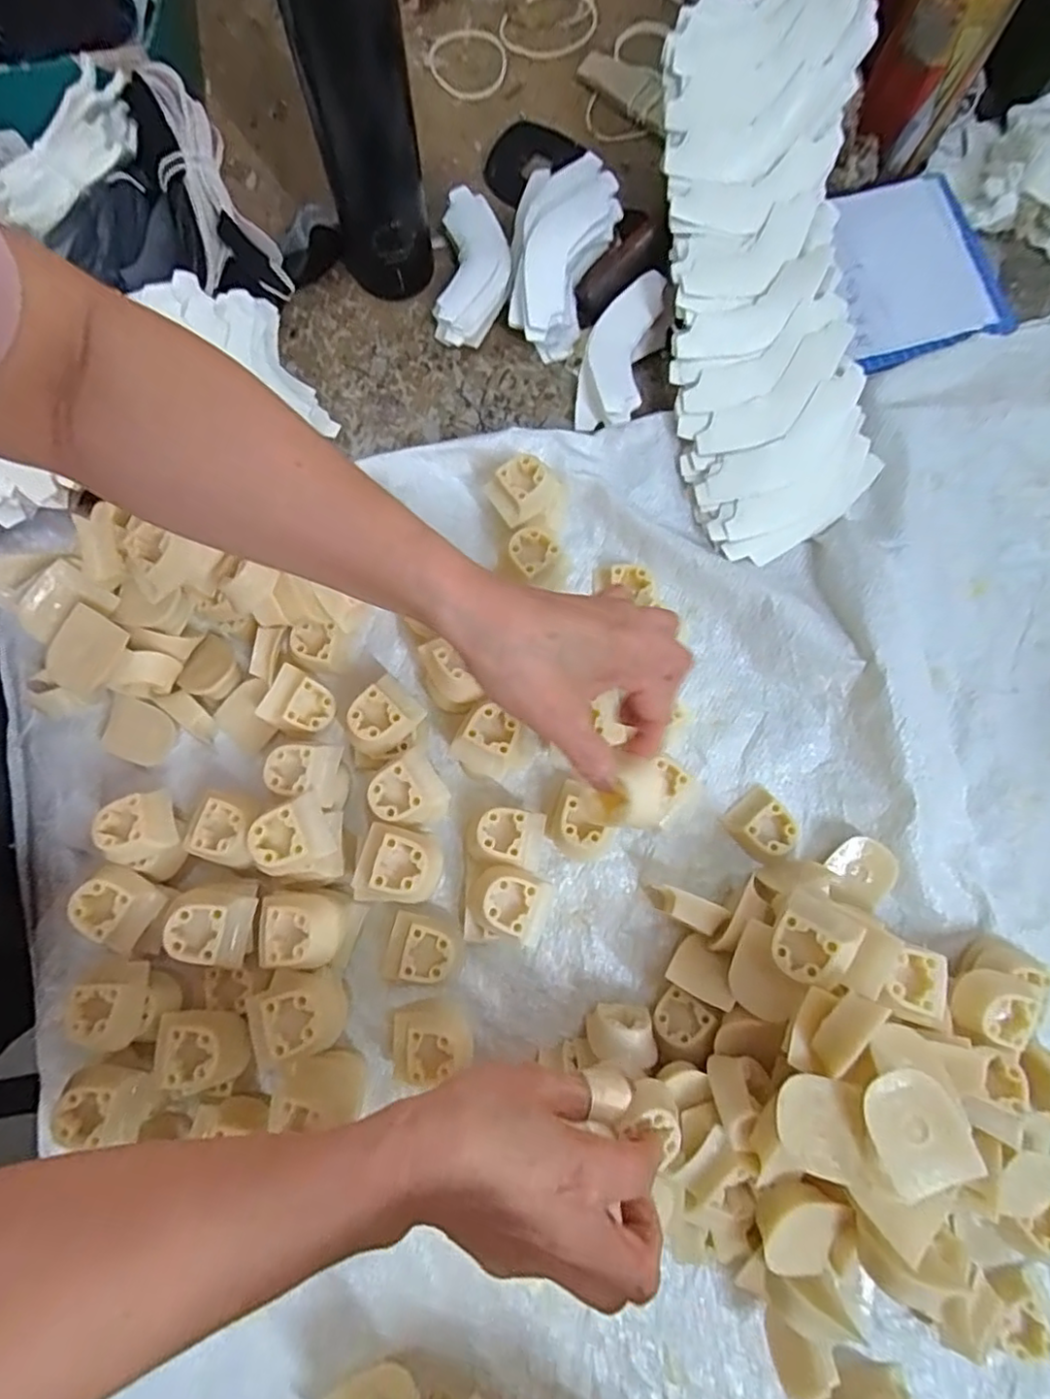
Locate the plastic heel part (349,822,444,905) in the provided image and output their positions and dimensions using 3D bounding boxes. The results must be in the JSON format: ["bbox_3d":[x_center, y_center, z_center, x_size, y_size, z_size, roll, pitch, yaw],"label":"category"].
[{"bbox_3d":[-0.072,0.096,0.354,0.048,0.025,0.044,14,79,3],"label":"plastic heel part"}]

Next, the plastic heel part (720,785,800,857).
[{"bbox_3d":[0.156,0.082,0.406,0.036,0.016,0.040,-41,81,-7],"label":"plastic heel part"}]

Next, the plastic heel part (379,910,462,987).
[{"bbox_3d":[-0.061,0.154,0.381,0.046,0.031,0.039,14,79,3],"label":"plastic heel part"}]

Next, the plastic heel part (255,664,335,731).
[{"bbox_3d":[-0.146,0.004,0.404,0.040,0.029,0.038,30,81,6],"label":"plastic heel part"}]

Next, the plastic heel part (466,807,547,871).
[{"bbox_3d":[-0.013,0.086,0.393,0.047,0.034,0.033,12,79,3],"label":"plastic heel part"}]

